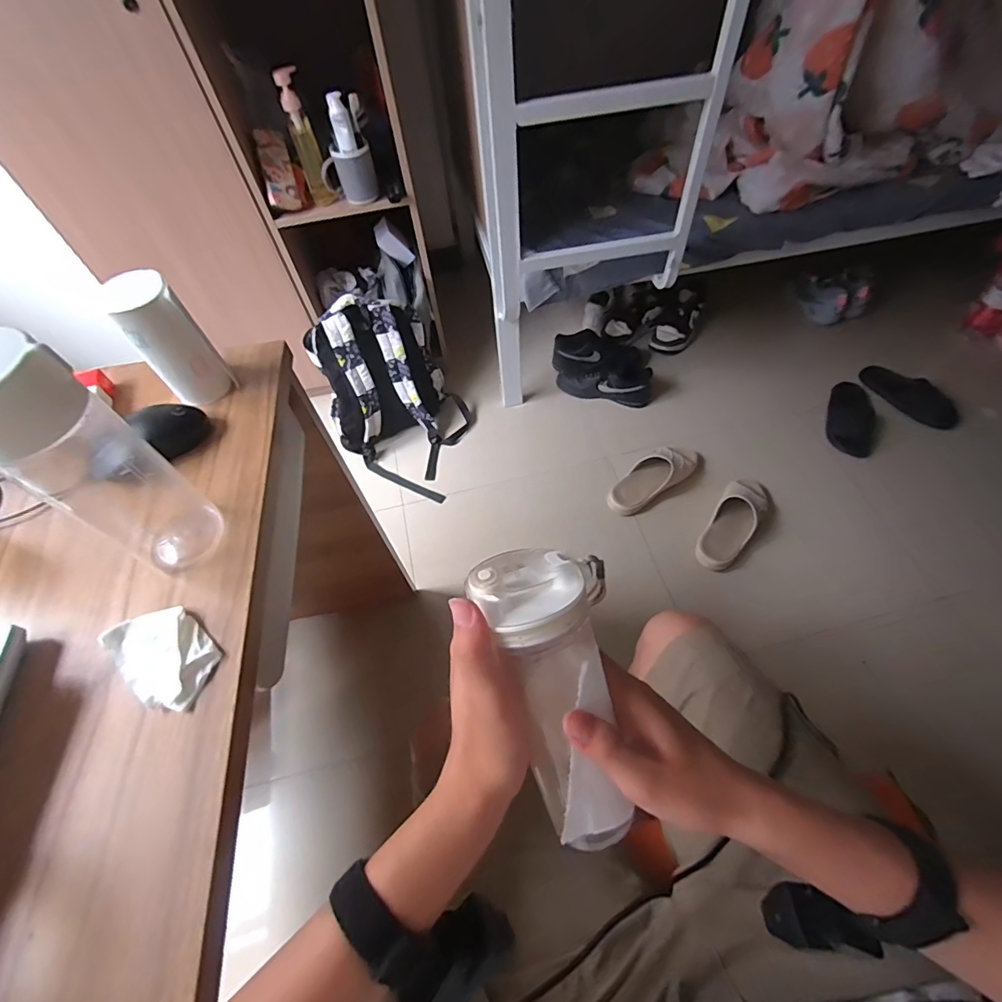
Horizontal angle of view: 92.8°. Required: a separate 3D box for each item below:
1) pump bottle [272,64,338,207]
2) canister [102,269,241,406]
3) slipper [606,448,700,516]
[{"bbox_3d":[-0.430,-0.794,1.054,0.057,0.232,0.069,-22,58,-9],"label":"pump bottle"},{"bbox_3d":[-0.334,-0.160,0.483,0.061,0.117,0.056,-38,62,-18],"label":"canister"},{"bbox_3d":[0.412,-0.073,1.275,0.288,0.070,0.110,-30,60,-14],"label":"slipper"}]

